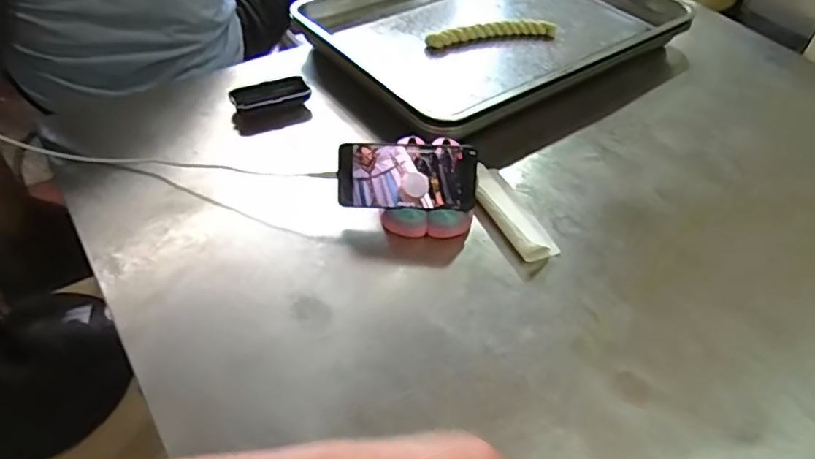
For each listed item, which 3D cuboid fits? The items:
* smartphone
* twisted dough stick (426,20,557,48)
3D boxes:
[{"bbox_3d":[0.000,-0.061,0.654,0.158,0.073,0.007,1,11,-1],"label":"smartphone"},{"bbox_3d":[0.141,-0.327,0.937,0.224,0.032,0.025,-10,49,-14],"label":"twisted dough stick"}]

